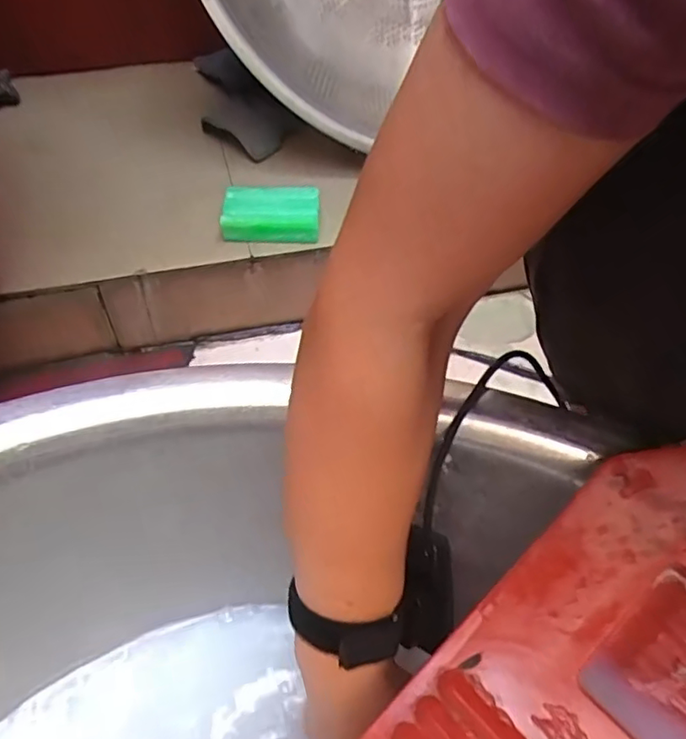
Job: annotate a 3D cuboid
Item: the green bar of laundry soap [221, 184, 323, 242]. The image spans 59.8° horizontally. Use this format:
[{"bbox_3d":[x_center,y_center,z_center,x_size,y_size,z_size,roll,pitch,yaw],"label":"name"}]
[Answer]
[{"bbox_3d":[-0.076,-0.165,0.630,0.099,0.032,0.061,-1,50,-4],"label":"green bar of laundry soap"}]

